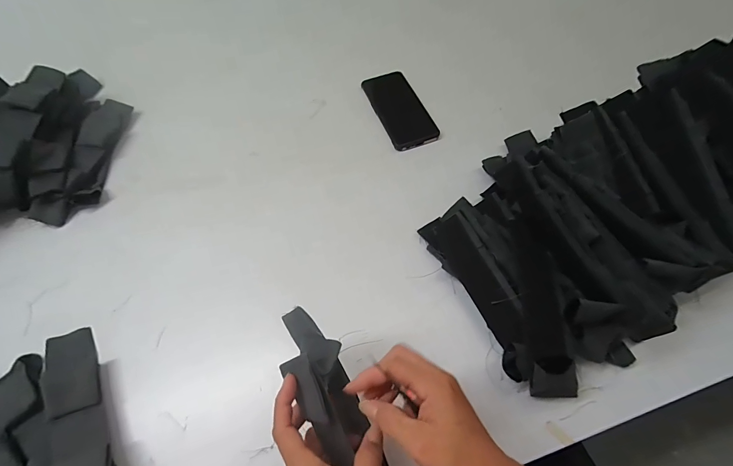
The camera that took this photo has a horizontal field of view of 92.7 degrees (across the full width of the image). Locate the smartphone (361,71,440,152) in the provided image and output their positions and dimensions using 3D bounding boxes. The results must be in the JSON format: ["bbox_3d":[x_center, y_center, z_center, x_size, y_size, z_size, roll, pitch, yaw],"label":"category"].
[{"bbox_3d":[0.056,-0.210,0.591,0.080,0.010,0.171,-18,62,-7],"label":"smartphone"}]

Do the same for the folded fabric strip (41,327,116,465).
[{"bbox_3d":[-0.297,0.189,0.360,0.043,0.050,0.206,-33,64,-14],"label":"folded fabric strip"}]

